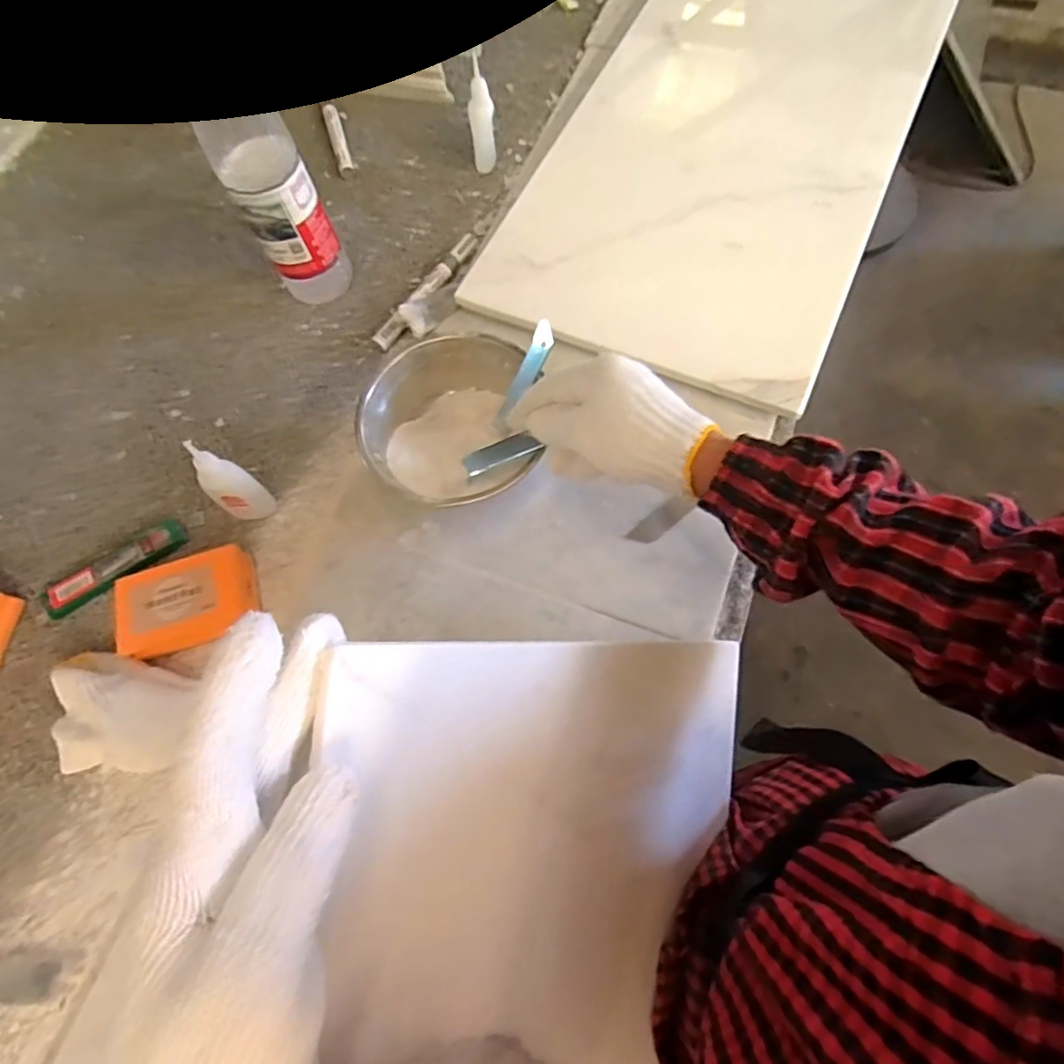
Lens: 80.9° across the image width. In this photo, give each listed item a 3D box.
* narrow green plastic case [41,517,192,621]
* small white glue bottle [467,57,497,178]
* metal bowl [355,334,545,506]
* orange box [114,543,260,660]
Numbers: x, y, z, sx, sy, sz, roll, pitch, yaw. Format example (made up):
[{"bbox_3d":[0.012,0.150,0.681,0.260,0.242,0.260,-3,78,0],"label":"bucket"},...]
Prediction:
[{"bbox_3d":[-0.327,0.028,0.492,0.113,0.014,0.027,-34,70,-8],"label":"narrow green plastic case"},{"bbox_3d":[-0.049,-0.401,0.610,0.023,0.091,0.033,-5,69,3],"label":"small white glue bottle"},{"bbox_3d":[-0.062,-0.080,0.497,0.128,0.073,0.136,0,68,1],"label":"metal bowl"},{"bbox_3d":[-0.256,0.055,0.467,0.097,0.036,0.066,-15,68,-3],"label":"orange box"}]

